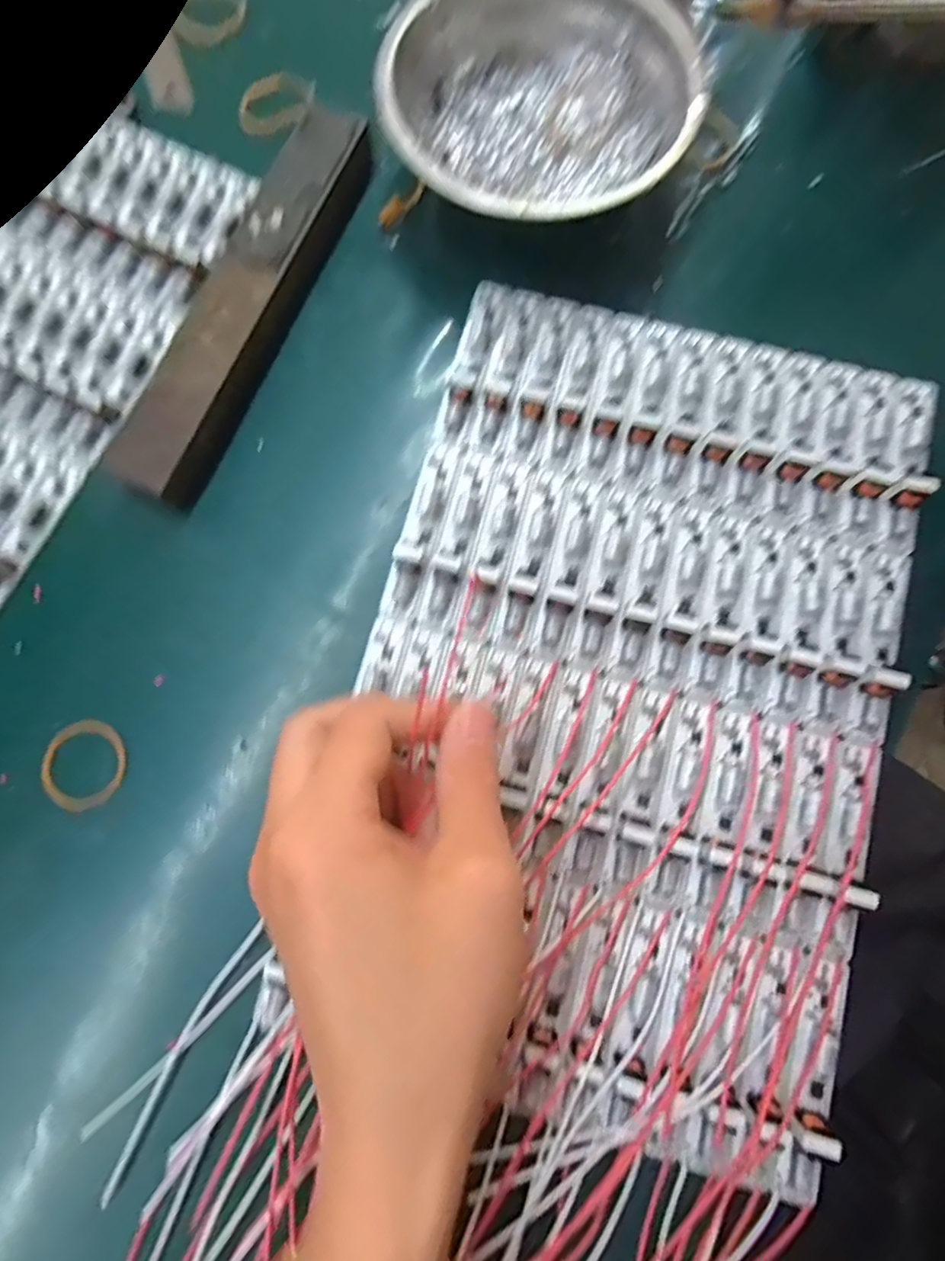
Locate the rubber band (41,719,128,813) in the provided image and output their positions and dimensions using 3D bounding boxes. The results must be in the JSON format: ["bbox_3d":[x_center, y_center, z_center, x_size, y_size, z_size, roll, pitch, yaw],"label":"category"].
[{"bbox_3d":[-0.148,0.051,0.231,0.029,0.005,0.034,6,79,2],"label":"rubber band"}]

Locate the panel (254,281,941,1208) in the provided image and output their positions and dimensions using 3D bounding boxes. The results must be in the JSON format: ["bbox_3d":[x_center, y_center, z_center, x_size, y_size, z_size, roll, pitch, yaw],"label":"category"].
[{"bbox_3d":[0.059,0.015,0.226,0.190,0.015,0.292,15,79,4],"label":"panel"}]

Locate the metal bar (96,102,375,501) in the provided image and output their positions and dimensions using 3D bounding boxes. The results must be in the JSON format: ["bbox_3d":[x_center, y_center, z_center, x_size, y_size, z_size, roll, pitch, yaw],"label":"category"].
[{"bbox_3d":[-0.093,-0.139,0.257,0.033,0.019,0.183,22,80,6],"label":"metal bar"}]

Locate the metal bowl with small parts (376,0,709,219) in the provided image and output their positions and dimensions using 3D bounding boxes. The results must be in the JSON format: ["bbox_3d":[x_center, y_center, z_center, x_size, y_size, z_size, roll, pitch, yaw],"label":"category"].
[{"bbox_3d":[0.027,-0.214,0.258,0.121,0.041,0.124,0,78,1],"label":"metal bowl with small parts"}]

